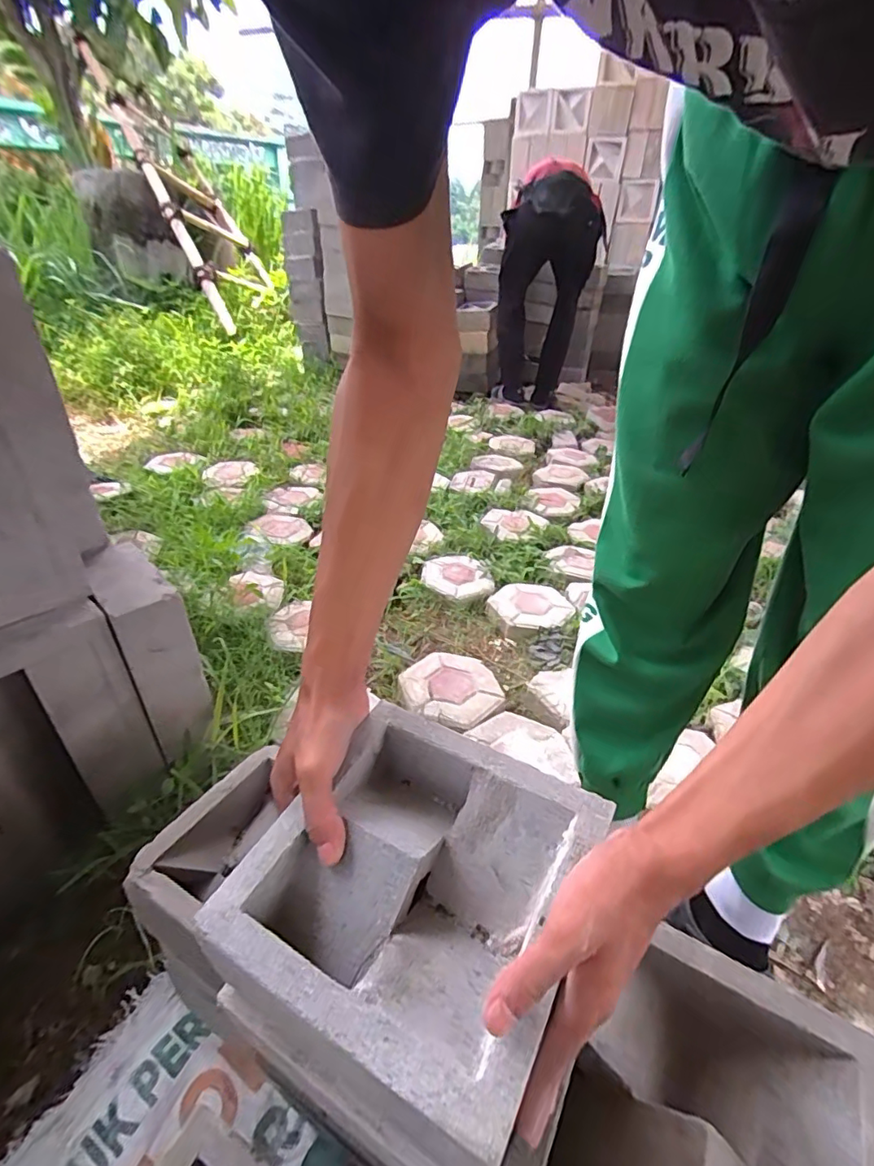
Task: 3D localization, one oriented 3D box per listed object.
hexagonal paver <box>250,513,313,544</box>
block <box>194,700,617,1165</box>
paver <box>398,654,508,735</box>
[{"bbox_3d":[-0.466,-0.172,1.607,0.161,0.043,0.184,-22,43,-28],"label":"hexagonal paver"},{"bbox_3d":[-0.012,0.202,0.353,0.192,0.067,0.203,22,41,23],"label":"block"},{"bbox_3d":[0.031,0.213,1.089,0.204,0.039,0.217,27,44,29],"label":"paver"}]

